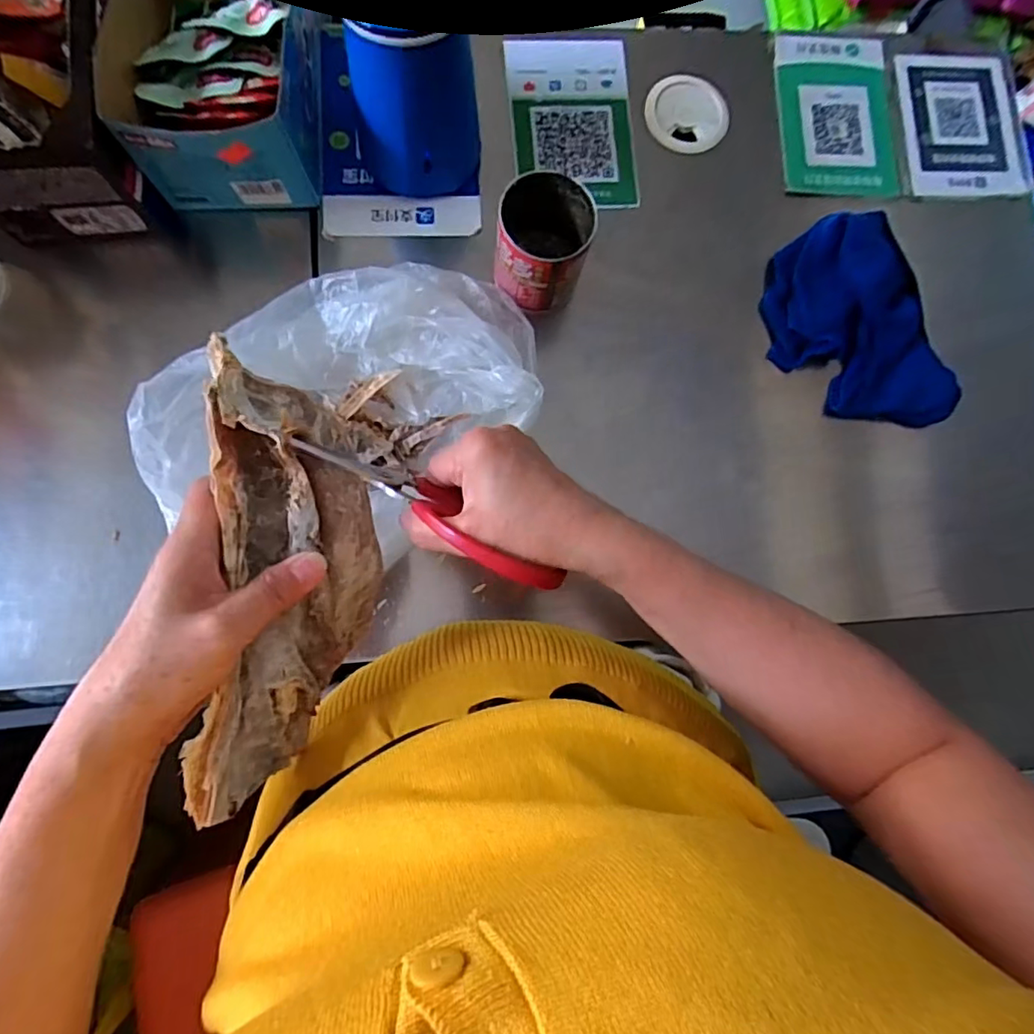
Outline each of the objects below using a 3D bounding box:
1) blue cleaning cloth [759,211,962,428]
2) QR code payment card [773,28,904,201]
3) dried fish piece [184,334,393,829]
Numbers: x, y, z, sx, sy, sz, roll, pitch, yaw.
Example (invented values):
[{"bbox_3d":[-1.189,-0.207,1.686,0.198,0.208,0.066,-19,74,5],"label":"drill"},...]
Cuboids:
[{"bbox_3d":[0.260,-0.147,0.442,0.117,0.030,0.163,-13,83,-6],"label":"blue cleaning cloth"},{"bbox_3d":[0.268,-0.344,0.486,0.106,0.010,0.148,-4,84,-7],"label":"QR code payment card"},{"bbox_3d":[-0.115,0.030,0.293,0.074,0.061,0.214,1,83,-4],"label":"dried fish piece"}]

